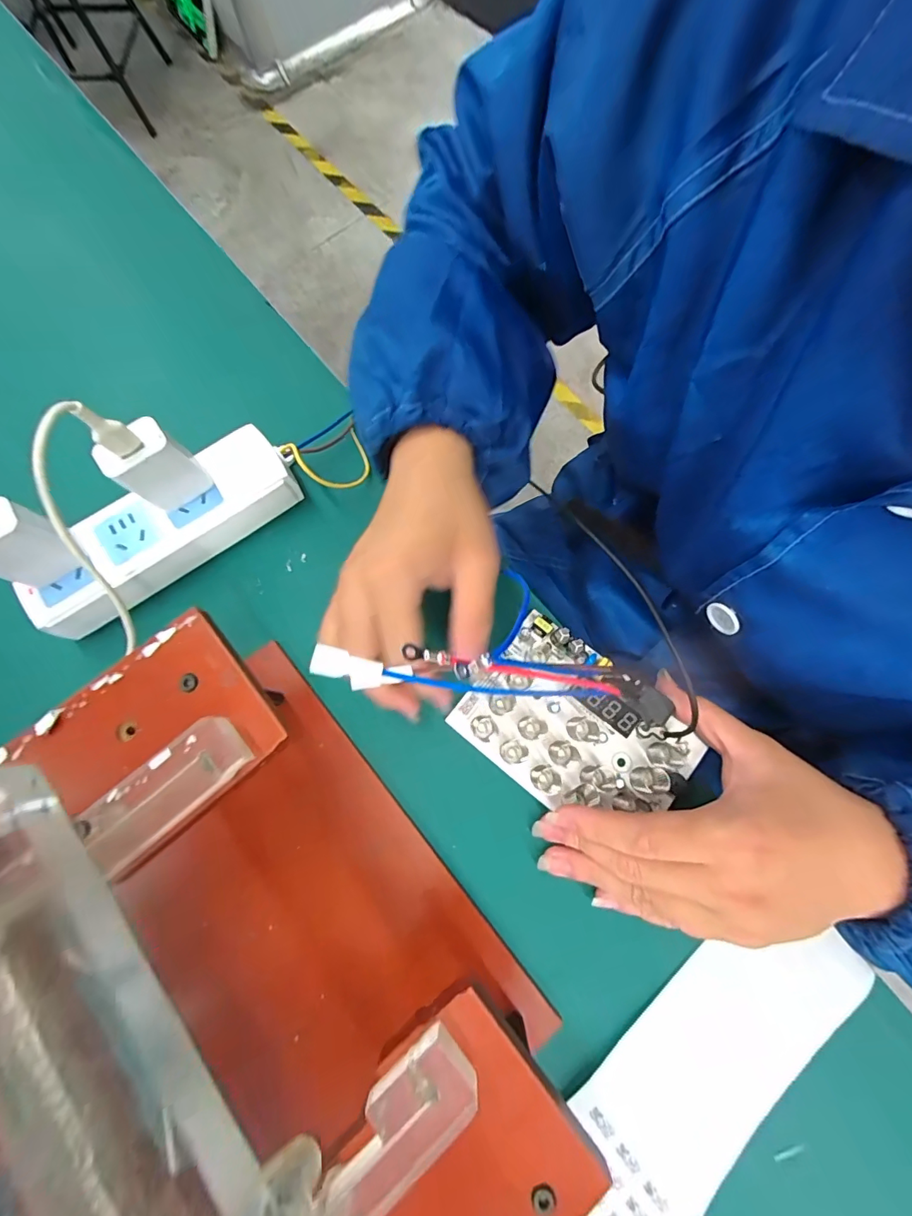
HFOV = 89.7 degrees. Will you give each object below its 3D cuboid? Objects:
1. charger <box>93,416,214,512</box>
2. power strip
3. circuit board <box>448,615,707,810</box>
[{"bbox_3d":[-0.167,-0.077,0.259,0.037,0.048,0.023,-44,78,-9],"label":"charger"},{"bbox_3d":[-0.184,-0.049,0.293,0.168,0.034,0.049,-37,77,-8],"label":"power strip"},{"bbox_3d":[0.070,0.069,0.260,0.123,0.020,0.087,38,78,11],"label":"circuit board"}]

